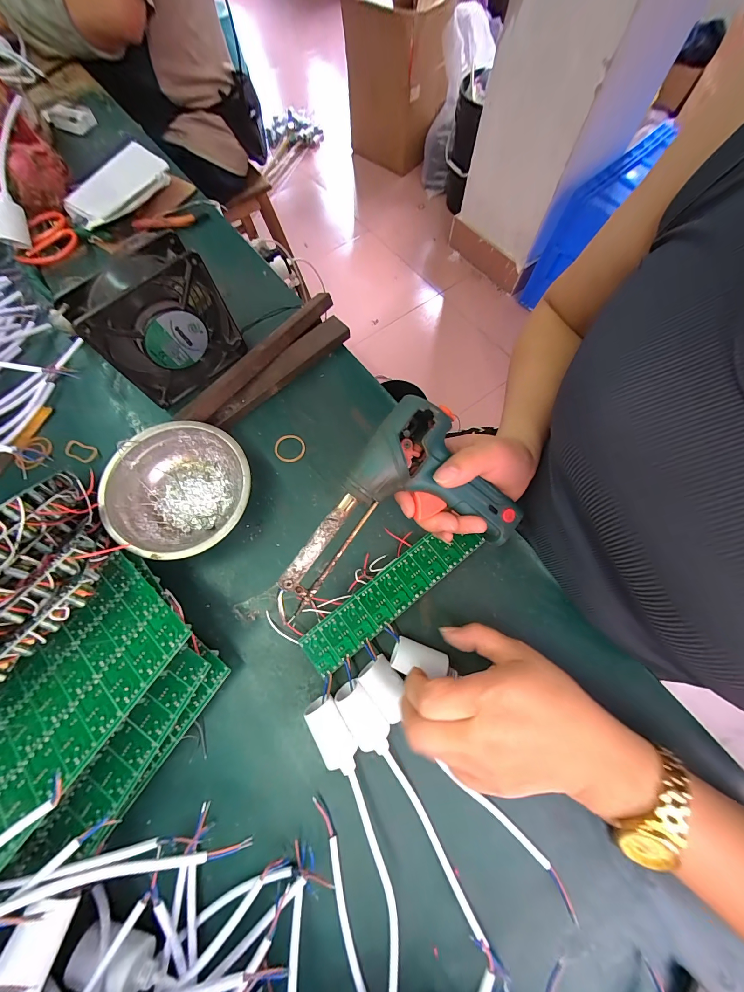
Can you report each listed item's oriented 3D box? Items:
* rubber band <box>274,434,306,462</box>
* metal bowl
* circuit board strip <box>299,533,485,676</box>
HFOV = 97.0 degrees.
[{"bbox_3d":[-0.088,-0.052,0.352,0.033,0.004,0.031,-10,71,-4],"label":"rubber band"},{"bbox_3d":[-0.177,-0.004,0.313,0.121,0.042,0.125,0,71,0],"label":"metal bowl"},{"bbox_3d":[0.019,0.085,0.299,0.178,0.013,0.038,-36,75,-12],"label":"circuit board strip"}]

